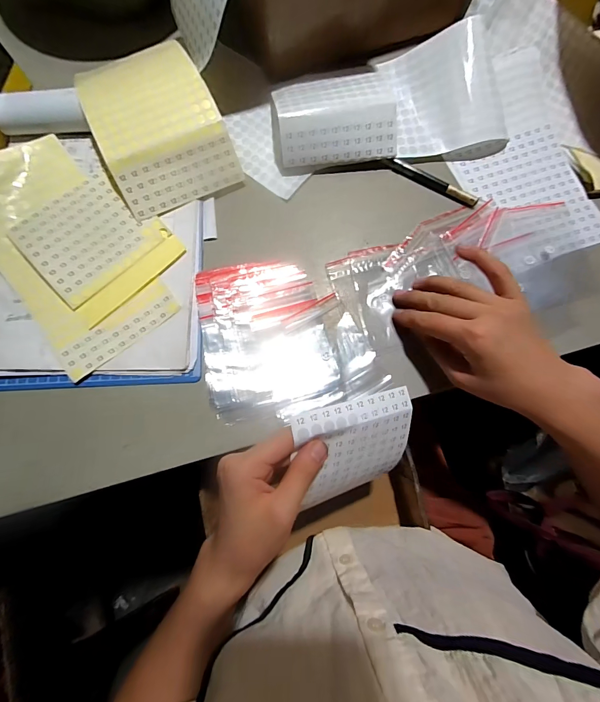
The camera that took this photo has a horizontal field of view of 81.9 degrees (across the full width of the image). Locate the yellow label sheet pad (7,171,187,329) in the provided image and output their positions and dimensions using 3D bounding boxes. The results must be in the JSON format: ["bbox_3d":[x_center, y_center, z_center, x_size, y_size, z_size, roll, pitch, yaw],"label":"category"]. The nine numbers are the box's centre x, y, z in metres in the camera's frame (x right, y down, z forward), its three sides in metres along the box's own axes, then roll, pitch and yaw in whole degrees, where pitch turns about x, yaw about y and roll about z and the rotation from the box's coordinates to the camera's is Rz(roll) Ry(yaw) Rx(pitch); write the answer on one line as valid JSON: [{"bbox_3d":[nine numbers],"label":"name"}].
[{"bbox_3d":[-0.206,-0.109,0.354,0.121,0.009,0.130,-44,85,-7],"label":"yellow label sheet pad"}]

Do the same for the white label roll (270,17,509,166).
[{"bbox_3d":[0.095,-0.274,0.371,0.247,0.036,0.121,-6,82,-2],"label":"white label roll"}]

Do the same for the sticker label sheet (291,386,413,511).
[{"bbox_3d":[0.053,0.089,0.325,0.117,0.019,0.117,-18,119,-19],"label":"sticker label sheet"}]

